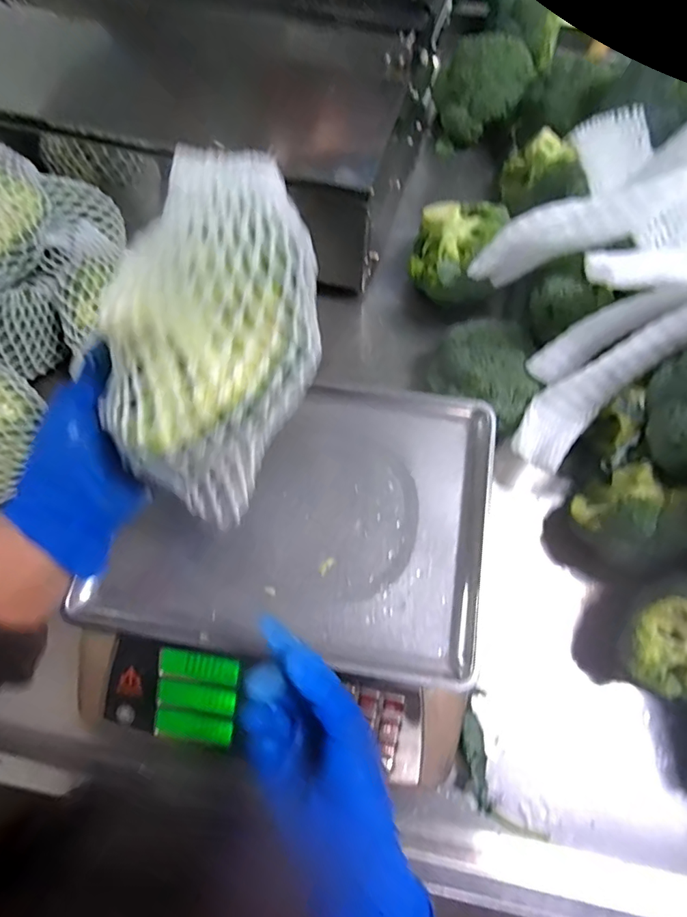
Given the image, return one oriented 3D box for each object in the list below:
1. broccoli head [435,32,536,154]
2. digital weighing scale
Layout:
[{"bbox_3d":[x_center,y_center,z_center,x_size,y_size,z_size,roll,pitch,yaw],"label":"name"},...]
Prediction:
[{"bbox_3d":[0.190,-0.499,0.676,0.120,0.105,0.086,-4,71,-1],"label":"broccoli head"},{"bbox_3d":[-0.044,0.083,0.453,0.328,0.086,0.301,8,72,3],"label":"digital weighing scale"}]

